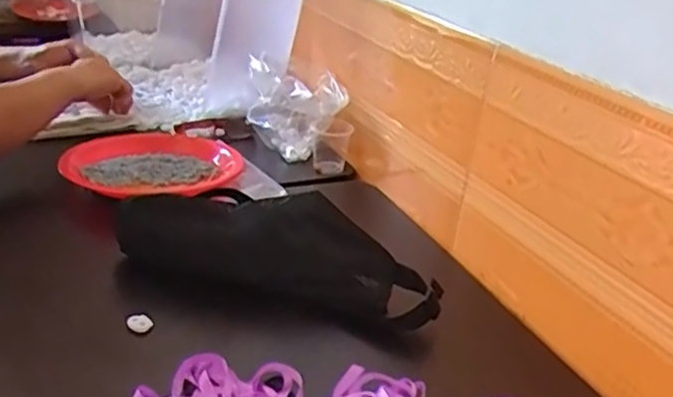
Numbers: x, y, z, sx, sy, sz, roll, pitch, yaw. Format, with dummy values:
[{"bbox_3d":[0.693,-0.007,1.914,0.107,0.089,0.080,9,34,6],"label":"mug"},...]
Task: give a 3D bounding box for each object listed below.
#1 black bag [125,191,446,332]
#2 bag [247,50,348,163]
[{"bbox_3d":[-0.058,0.060,0.737,0.351,0.099,0.139,15,28,15],"label":"black bag"},{"bbox_3d":[-0.066,-0.134,1.051,0.092,0.116,0.153,-12,31,-32],"label":"bag"}]

